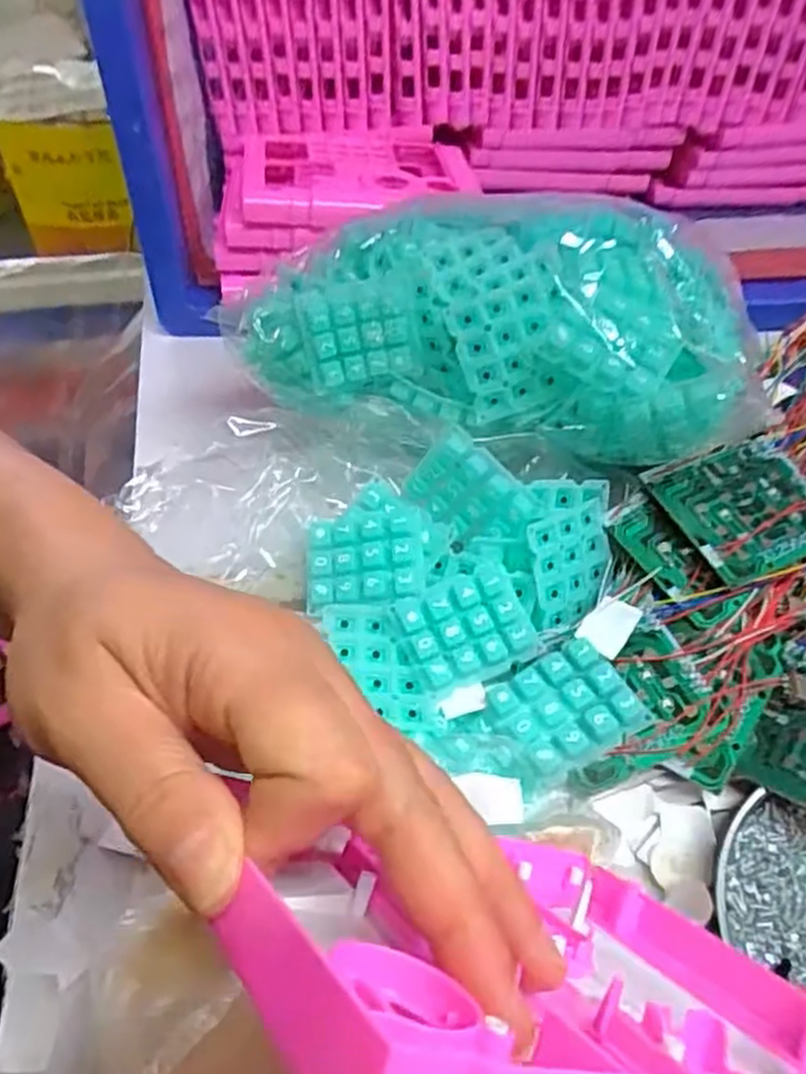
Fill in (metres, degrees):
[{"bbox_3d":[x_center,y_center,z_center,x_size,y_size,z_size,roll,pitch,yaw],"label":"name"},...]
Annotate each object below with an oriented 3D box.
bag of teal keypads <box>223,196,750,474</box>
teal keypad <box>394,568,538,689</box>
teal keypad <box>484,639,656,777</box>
[{"bbox_3d":[0.052,-0.118,0.414,0.255,0.094,0.144,12,49,10],"label":"bag of teal keypads"},{"bbox_3d":[0.029,0.041,0.353,0.058,0.011,0.049,-19,72,-5],"label":"teal keypad"},{"bbox_3d":[0.070,0.073,0.331,0.056,0.010,0.046,-20,51,-17],"label":"teal keypad"}]

